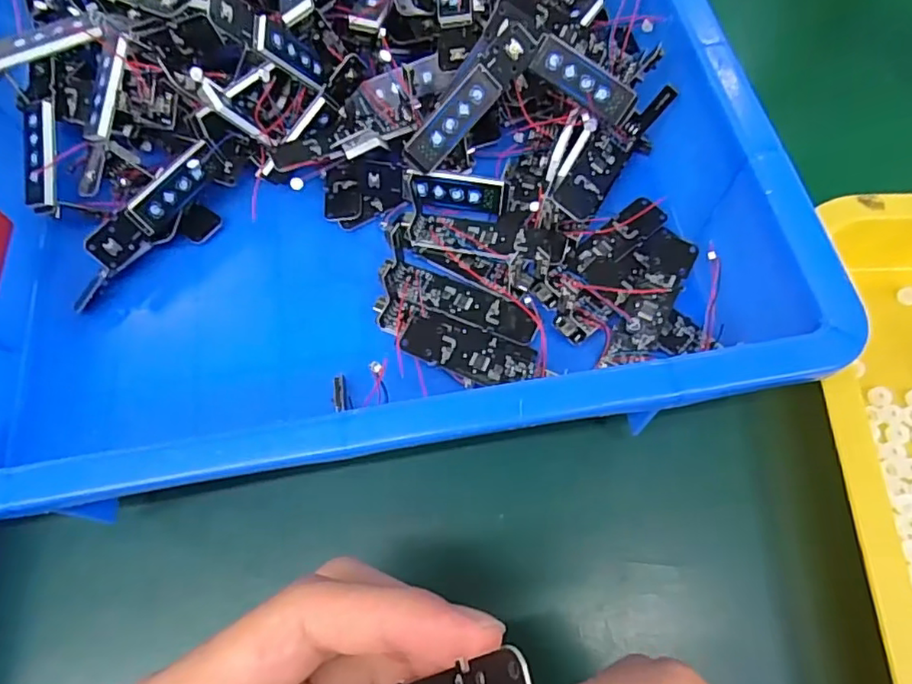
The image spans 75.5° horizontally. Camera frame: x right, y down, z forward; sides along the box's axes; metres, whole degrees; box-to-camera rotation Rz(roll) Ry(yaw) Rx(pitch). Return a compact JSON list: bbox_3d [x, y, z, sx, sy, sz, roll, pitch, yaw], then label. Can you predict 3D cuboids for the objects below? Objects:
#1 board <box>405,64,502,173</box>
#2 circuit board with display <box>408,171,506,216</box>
[{"bbox_3d":[-0.001,-0.106,0.282,0.016,0.004,0.054,41,101,-18],"label":"board"},{"bbox_3d":[0.000,-0.075,0.296,0.047,0.019,0.008,10,35,8],"label":"circuit board with display"}]

